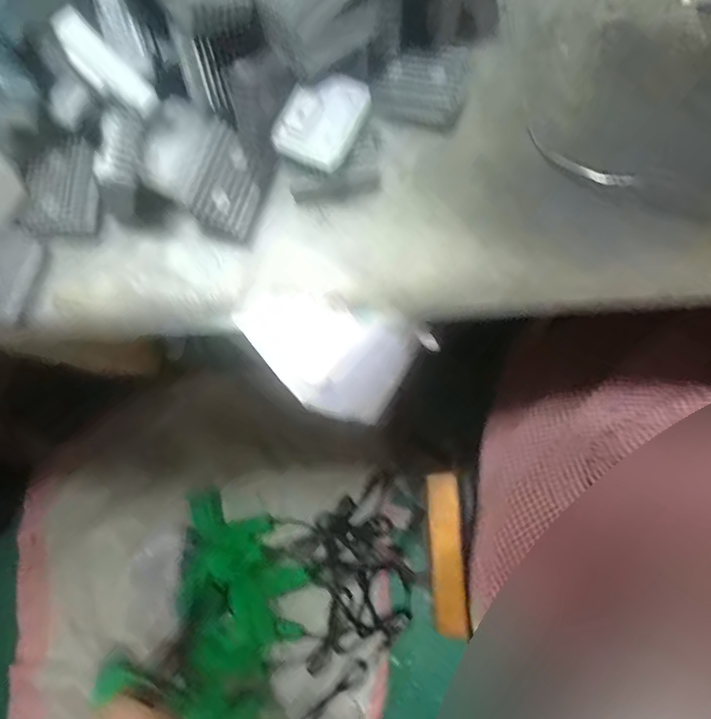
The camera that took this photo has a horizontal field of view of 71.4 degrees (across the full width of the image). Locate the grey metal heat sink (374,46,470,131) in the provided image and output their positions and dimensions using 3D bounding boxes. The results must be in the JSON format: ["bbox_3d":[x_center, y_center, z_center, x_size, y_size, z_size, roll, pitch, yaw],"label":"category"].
[{"bbox_3d":[0.033,-0.139,0.251,0.043,0.018,0.034,11,80,4],"label":"grey metal heat sink"}]

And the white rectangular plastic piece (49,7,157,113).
[{"bbox_3d":[-0.109,-0.128,0.214,0.048,0.004,0.017,42,82,-17],"label":"white rectangular plastic piece"}]

